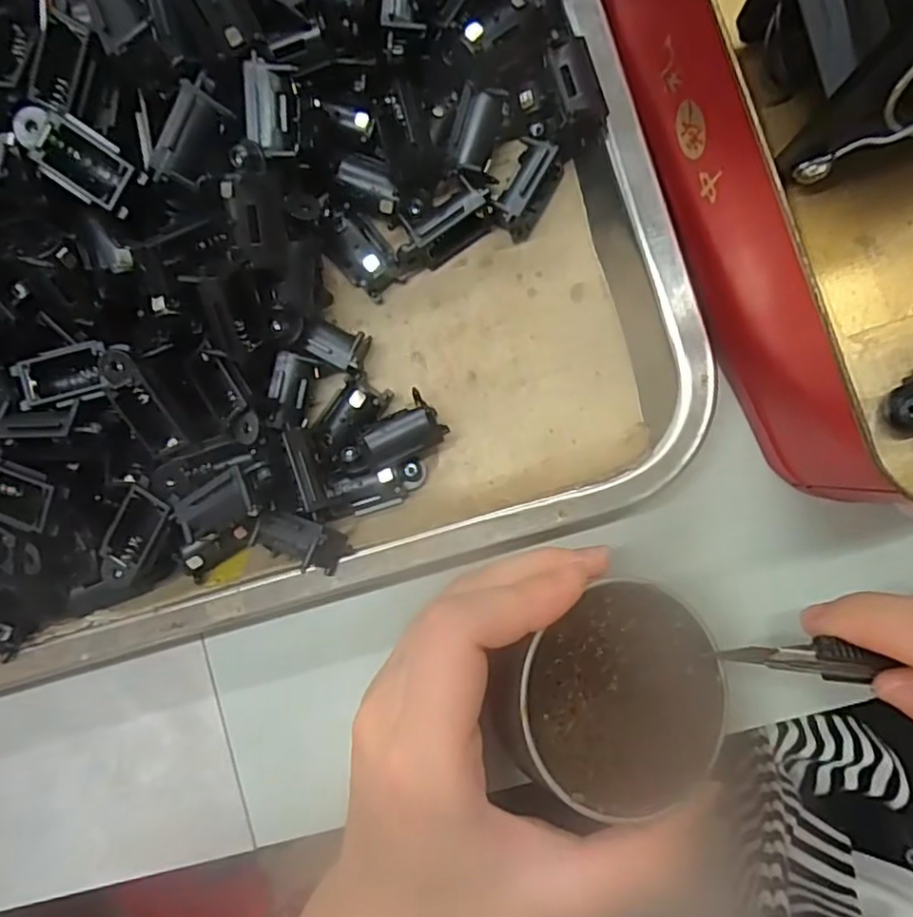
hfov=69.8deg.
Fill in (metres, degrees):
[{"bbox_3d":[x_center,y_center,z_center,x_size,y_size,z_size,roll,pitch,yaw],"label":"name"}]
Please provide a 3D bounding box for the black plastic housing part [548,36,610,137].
[{"bbox_3d":[0.039,-0.117,0.208,0.013,0.009,0.027,-16,88,4],"label":"black plastic housing part"}]

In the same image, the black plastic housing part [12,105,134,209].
[{"bbox_3d":[-0.110,-0.087,0.188,0.033,0.007,0.018,35,92,5],"label":"black plastic housing part"}]

